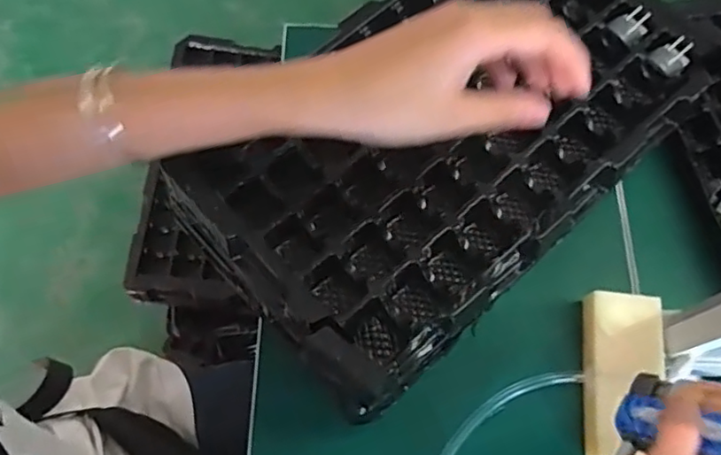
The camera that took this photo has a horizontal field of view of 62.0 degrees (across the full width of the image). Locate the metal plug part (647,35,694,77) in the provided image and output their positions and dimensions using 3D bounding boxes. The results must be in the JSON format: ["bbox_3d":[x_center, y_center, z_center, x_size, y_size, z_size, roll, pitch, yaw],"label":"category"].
[{"bbox_3d":[0.224,-0.123,0.431,0.027,0.011,0.023,-35,72,-14],"label":"metal plug part"}]

